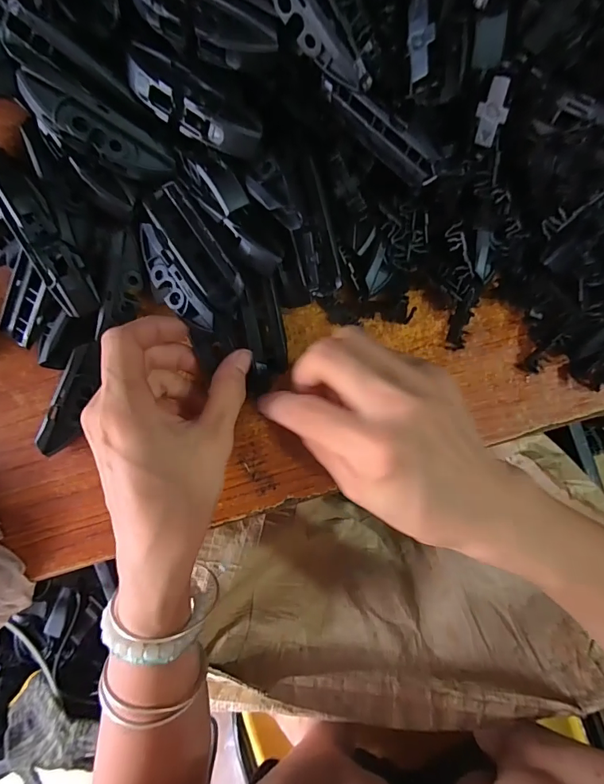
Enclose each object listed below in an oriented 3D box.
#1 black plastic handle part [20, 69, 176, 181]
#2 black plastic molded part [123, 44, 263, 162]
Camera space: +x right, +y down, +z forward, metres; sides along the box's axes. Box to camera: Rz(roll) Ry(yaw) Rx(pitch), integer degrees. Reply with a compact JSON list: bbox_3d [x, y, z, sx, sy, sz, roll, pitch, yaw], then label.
[{"bbox_3d":[-0.099,-0.125,0.207,0.070,0.012,0.022,21,91,-30],"label":"black plastic handle part"},{"bbox_3d":[-0.051,-0.133,0.195,0.069,0.014,0.023,36,93,2],"label":"black plastic molded part"}]

